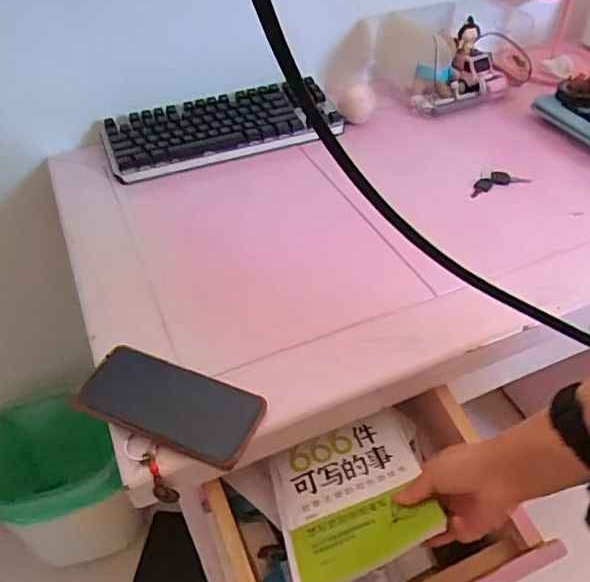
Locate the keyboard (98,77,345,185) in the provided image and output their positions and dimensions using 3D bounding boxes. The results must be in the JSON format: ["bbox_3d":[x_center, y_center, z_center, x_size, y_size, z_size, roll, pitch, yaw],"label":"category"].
[{"bbox_3d":[-0.112,-0.258,0.862,0.352,0.026,0.143,-19,63,-15],"label":"keyboard"}]

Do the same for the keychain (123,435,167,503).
[{"bbox_3d":[-0.124,0.153,0.480,0.026,0.063,0.026,-26,6,-24],"label":"keychain"}]

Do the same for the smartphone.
[{"bbox_3d":[-0.115,0.099,0.507,0.166,0.013,0.077,15,45,17],"label":"smartphone"}]

